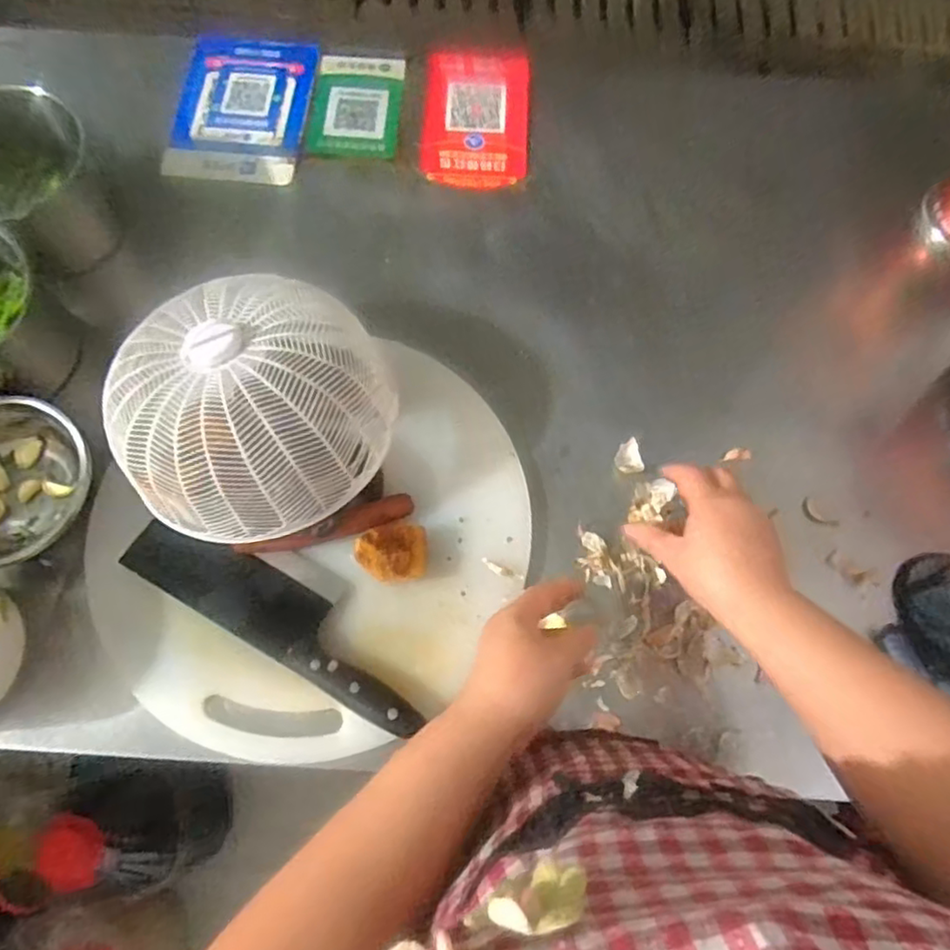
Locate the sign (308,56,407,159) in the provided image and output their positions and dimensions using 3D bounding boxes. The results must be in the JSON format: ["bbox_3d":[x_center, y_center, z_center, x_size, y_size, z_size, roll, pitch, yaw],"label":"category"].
[{"bbox_3d":[-0.135,-0.428,0.760,0.099,0.010,0.153,2,68,-1],"label":"sign"}]

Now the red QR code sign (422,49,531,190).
[{"bbox_3d":[0.003,-0.419,0.763,0.121,0.009,0.201,2,72,0],"label":"red QR code sign"}]

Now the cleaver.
[{"bbox_3d":[-0.165,0.120,0.552,0.287,0.023,0.063,28,74,8],"label":"cleaver"}]

